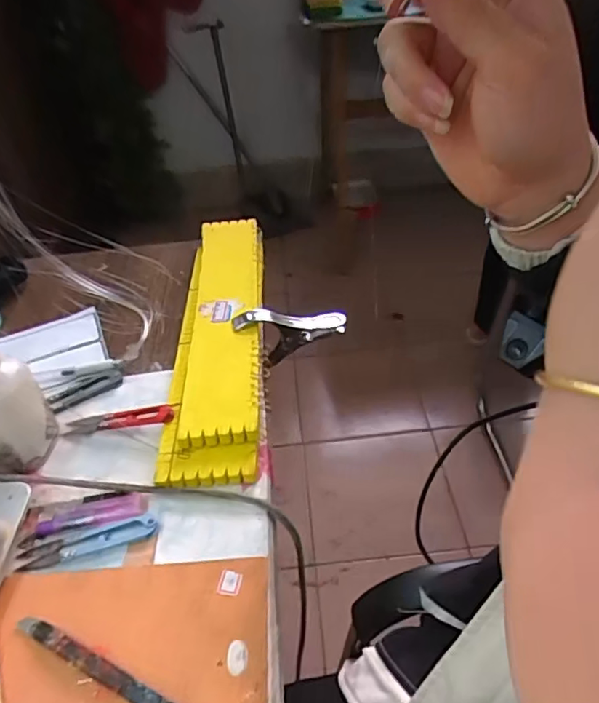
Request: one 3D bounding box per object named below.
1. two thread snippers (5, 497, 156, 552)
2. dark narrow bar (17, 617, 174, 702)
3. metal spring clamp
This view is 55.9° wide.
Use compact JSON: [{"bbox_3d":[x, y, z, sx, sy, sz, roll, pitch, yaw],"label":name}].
[{"bbox_3d":[-0.155,0.140,0.413,0.100,0.009,0.019,-13,41,-9],"label":"two thread snippers"},{"bbox_3d":[-0.121,0.192,0.343,0.135,0.010,0.012,16,45,23],"label":"dark narrow bar"},{"bbox_3d":[-0.008,-0.019,0.580,0.114,0.066,0.018,-10,41,-6],"label":"metal spring clamp"}]

